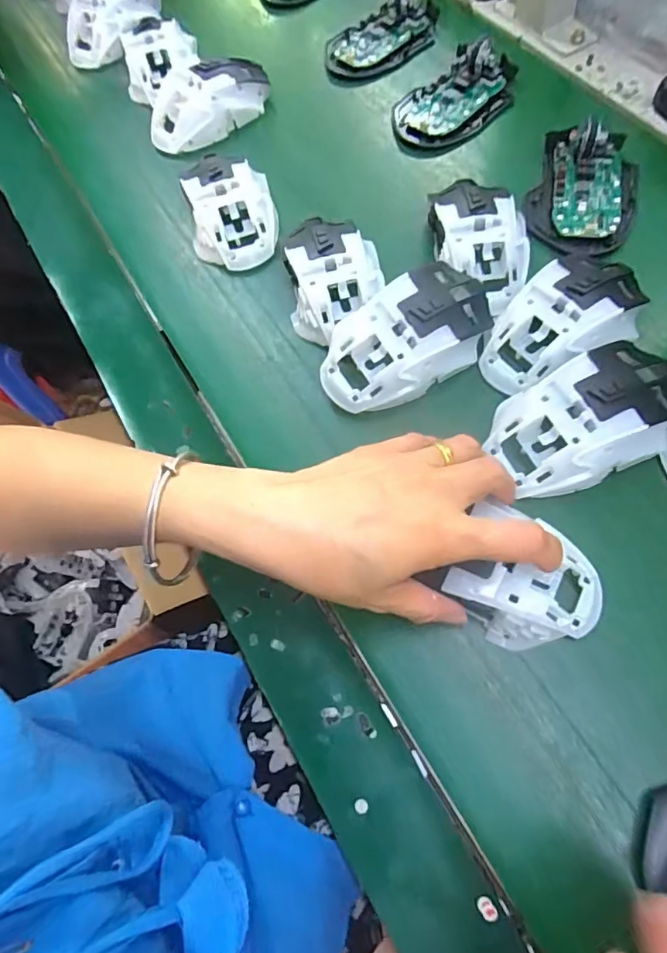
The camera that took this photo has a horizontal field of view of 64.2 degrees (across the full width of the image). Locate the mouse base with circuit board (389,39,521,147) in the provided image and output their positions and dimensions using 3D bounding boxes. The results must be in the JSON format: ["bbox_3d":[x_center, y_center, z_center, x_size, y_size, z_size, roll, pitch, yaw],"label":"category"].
[{"bbox_3d":[0.102,-0.315,0.438,0.109,0.028,0.072,-31,74,-10],"label":"mouse base with circuit board"}]

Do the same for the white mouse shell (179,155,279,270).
[{"bbox_3d":[-0.077,-0.201,0.408,0.066,0.040,0.091,-11,72,-4],"label":"white mouse shell"}]

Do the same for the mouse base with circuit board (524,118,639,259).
[{"bbox_3d":[0.181,-0.205,0.379,0.071,0.020,0.106,20,73,6],"label":"mouse base with circuit board"}]

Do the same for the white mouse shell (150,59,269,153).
[{"bbox_3d":[-0.106,-0.322,0.461,0.112,0.035,0.054,-25,73,-8],"label":"white mouse shell"}]

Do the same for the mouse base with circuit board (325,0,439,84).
[{"bbox_3d":[0.047,-0.402,0.482,0.112,0.026,0.070,-36,75,-11],"label":"mouse base with circuit board"}]

